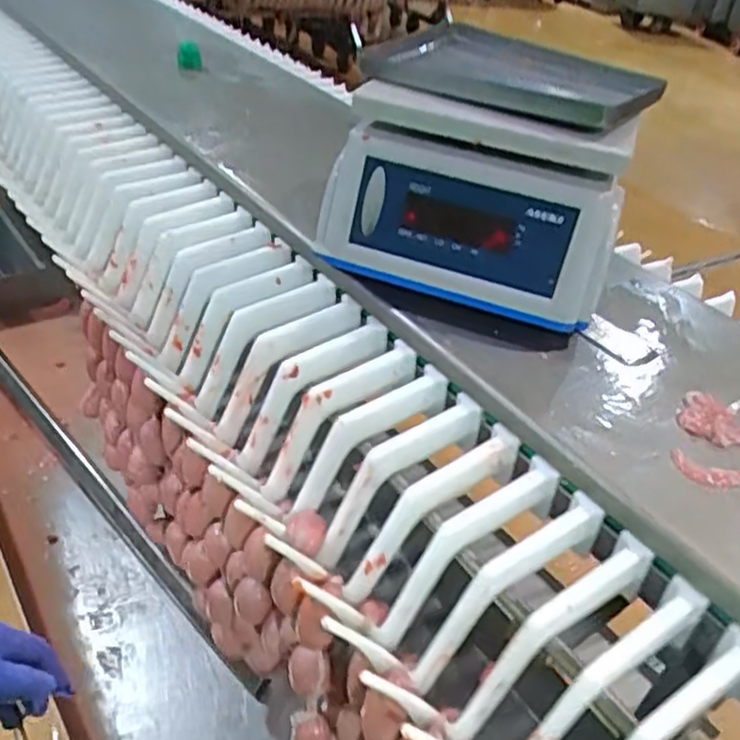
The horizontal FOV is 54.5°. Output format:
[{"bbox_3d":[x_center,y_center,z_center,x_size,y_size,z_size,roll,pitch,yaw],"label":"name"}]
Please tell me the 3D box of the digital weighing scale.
[{"bbox_3d":[0.123,-0.204,0.654,0.224,0.152,0.325,17,37,13],"label":"digital weighing scale"}]

